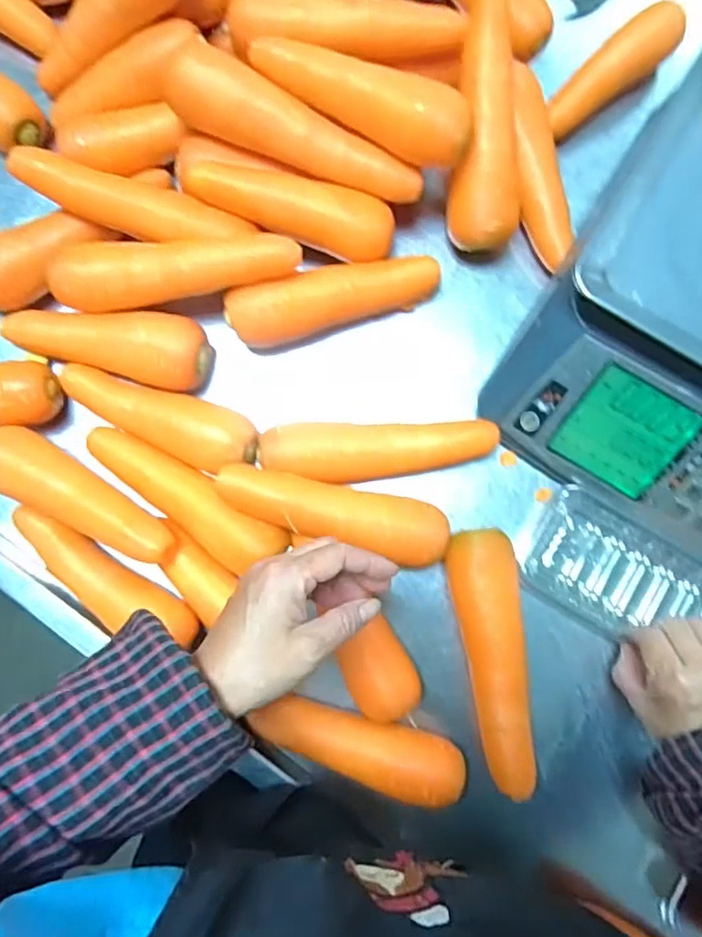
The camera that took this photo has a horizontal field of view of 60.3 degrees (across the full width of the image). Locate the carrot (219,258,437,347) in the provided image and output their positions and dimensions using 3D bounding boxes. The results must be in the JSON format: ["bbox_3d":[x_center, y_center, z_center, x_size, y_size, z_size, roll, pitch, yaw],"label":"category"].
[{"bbox_3d":[-0.014,-0.143,0.516,0.187,0.055,0.045,-15,85,-3],"label":"carrot"}]

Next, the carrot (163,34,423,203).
[{"bbox_3d":[-0.044,-0.265,0.476,0.205,0.047,0.047,23,84,1],"label":"carrot"}]

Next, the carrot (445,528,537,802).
[{"bbox_3d":[0.115,0.143,0.493,0.056,0.048,0.186,-7,84,-2],"label":"carrot"}]

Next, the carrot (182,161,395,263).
[{"bbox_3d":[-0.048,-0.212,0.495,0.170,0.042,0.048,11,84,-1],"label":"carrot"}]

